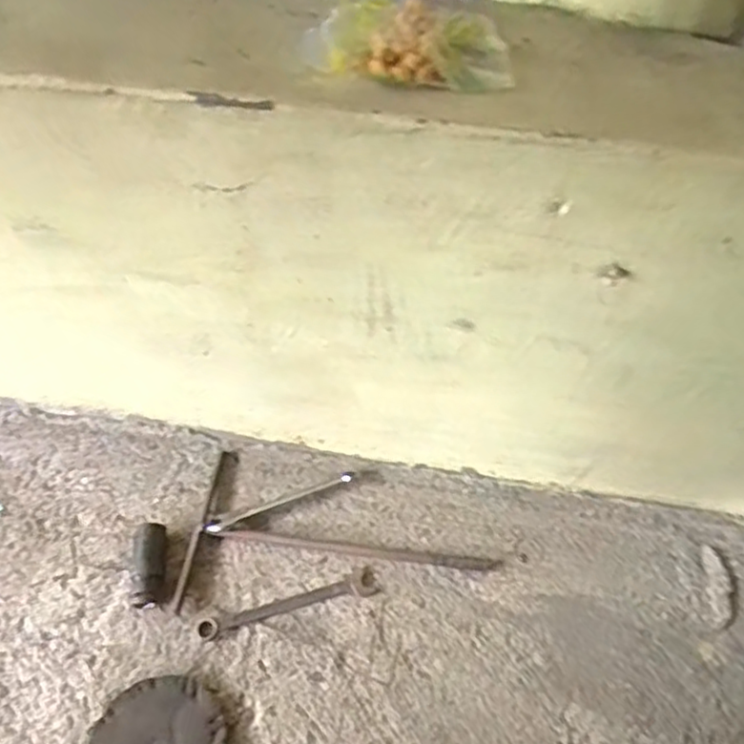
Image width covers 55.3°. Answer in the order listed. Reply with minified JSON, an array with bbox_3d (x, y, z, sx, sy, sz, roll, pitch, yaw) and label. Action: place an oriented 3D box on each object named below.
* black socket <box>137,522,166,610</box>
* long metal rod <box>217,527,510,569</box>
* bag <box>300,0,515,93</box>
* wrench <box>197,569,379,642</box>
[{"bbox_3d":[-0.214,0.185,0.689,0.027,0.022,0.082,-9,57,-6],"label":"black socket"},{"bbox_3d":[-0.012,0.176,0.711,0.276,0.012,0.013,6,57,3],"label":"long metal rod"},{"bbox_3d":[0.022,-0.209,0.429,0.119,0.024,0.102,5,57,3],"label":"bag"},{"bbox_3d":[-0.079,0.223,0.677,0.170,0.004,0.026,-15,58,-10],"label":"wrench"}]

